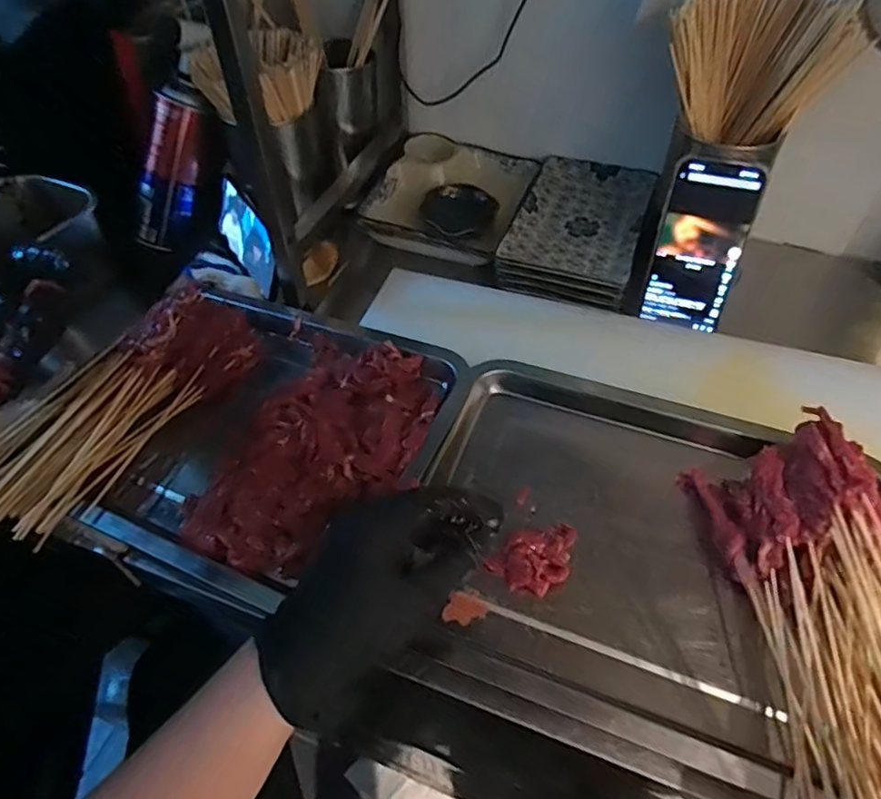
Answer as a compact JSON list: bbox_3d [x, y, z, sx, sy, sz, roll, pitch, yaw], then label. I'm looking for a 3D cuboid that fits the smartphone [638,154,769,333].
[{"bbox_3d":[0.248,-0.146,0.566,0.077,0.154,0.011,12,27,10],"label":"smartphone"}]

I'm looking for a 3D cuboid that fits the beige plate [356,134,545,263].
[{"bbox_3d":[0.010,-0.239,0.709,0.166,0.054,0.194,21,64,10],"label":"beige plate"}]

